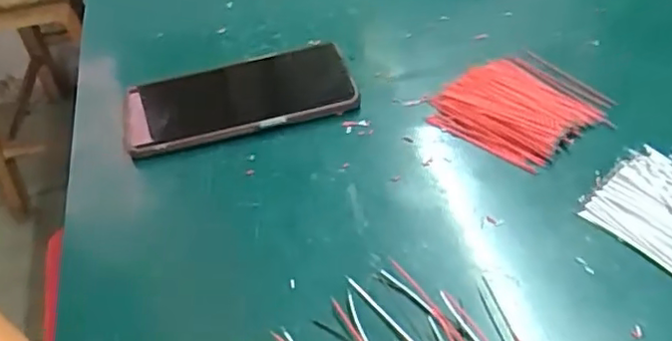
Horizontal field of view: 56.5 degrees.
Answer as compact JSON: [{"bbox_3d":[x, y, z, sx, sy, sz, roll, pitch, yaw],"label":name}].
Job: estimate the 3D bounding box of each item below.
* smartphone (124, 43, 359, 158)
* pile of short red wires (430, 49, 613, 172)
[{"bbox_3d":[-0.072,-0.055,0.459,0.162,0.014,0.080,-15,45,-3],"label":"smartphone"},{"bbox_3d":[0.122,-0.044,0.421,0.096,0.017,0.091,-31,48,-18],"label":"pile of short red wires"}]

